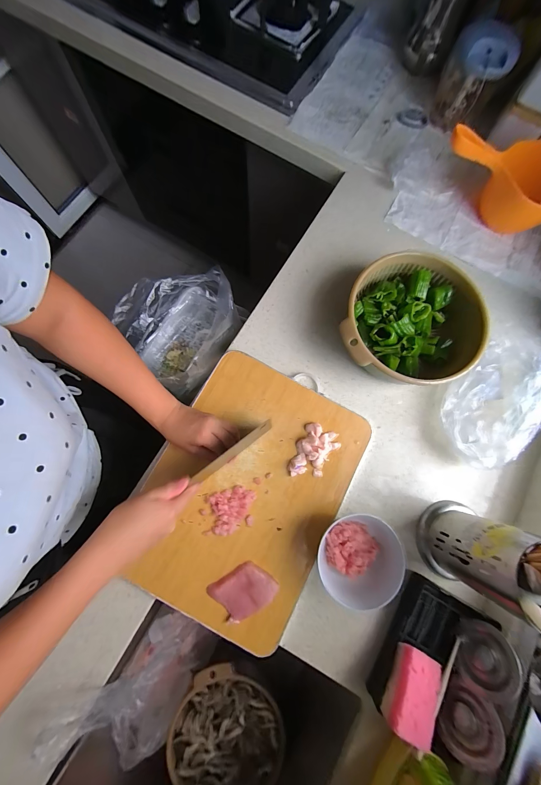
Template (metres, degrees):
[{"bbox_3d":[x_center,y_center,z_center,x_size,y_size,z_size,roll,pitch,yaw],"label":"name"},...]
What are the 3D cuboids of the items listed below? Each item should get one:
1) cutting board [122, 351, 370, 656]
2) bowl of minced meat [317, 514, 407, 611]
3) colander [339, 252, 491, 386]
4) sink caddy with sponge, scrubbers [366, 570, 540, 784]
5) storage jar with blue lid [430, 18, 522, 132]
[{"bbox_3d":[-0.034,0.156,0.444,0.296,0.025,0.388,28,78,3],"label":"cutting board"},{"bbox_3d":[0.134,0.248,0.418,0.124,0.062,0.118,1,78,-3],"label":"bowl of minced meat"},{"bbox_3d":[0.240,-0.116,0.482,0.215,0.089,0.220,1,78,-3],"label":"colander"},{"bbox_3d":[0.245,0.397,0.389,0.156,0.075,0.205,24,78,2],"label":"sink caddy with sponge, scrubbers"},{"bbox_3d":[0.428,-0.667,0.589,0.113,0.135,0.118,1,78,-3],"label":"storage jar with blue lid"}]

